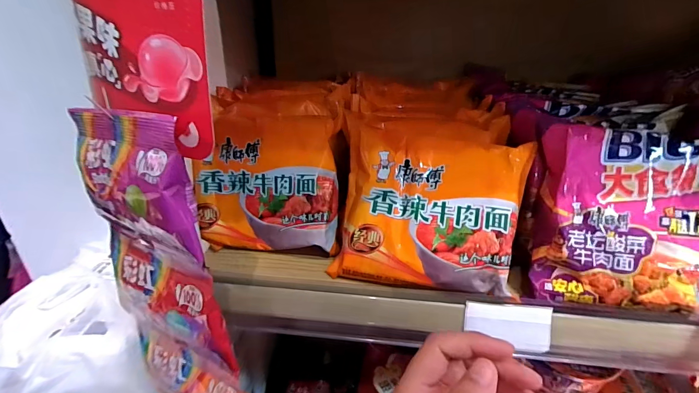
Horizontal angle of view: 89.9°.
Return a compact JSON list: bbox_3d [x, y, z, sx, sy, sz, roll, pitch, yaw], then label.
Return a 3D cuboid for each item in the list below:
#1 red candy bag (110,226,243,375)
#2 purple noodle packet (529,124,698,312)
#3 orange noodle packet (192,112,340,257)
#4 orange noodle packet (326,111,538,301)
[{"bbox_3d":[-0.160,0.085,0.298,0.153,0.115,0.016,18,32,28],"label":"red candy bag"},{"bbox_3d":[0.242,0.014,0.300,0.160,0.162,0.051,6,-6,4],"label":"purple noodle packet"},{"bbox_3d":[-0.083,-0.025,0.365,0.146,0.133,0.045,5,5,8],"label":"orange noodle packet"},{"bbox_3d":[0.072,0.001,0.325,0.168,0.158,0.042,3,-11,16],"label":"orange noodle packet"}]

